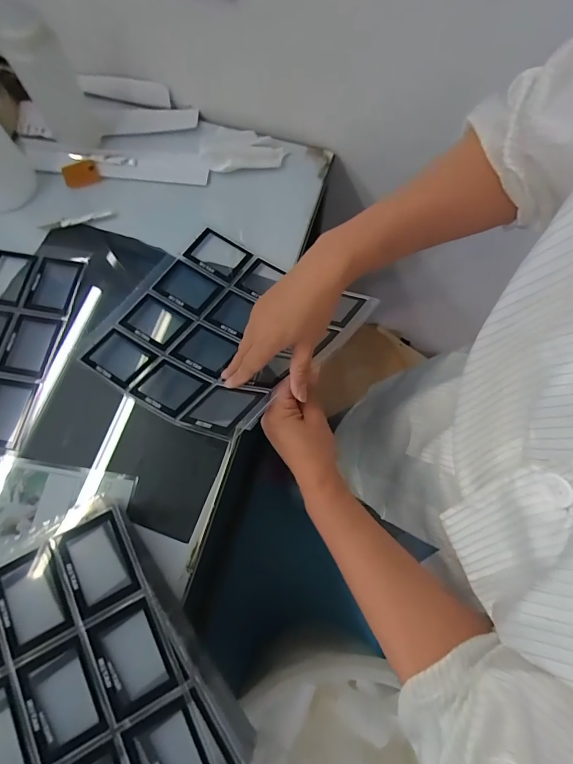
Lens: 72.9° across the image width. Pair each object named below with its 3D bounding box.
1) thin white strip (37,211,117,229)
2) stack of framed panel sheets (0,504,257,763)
[{"bbox_3d":[-0.312,-0.242,0.577,0.110,0.007,0.014,-16,72,-7],"label":"thin white strip"},{"bbox_3d":[-0.225,0.316,0.373,0.287,0.059,0.303,-35,76,-12],"label":"stack of framed panel sheets"}]

